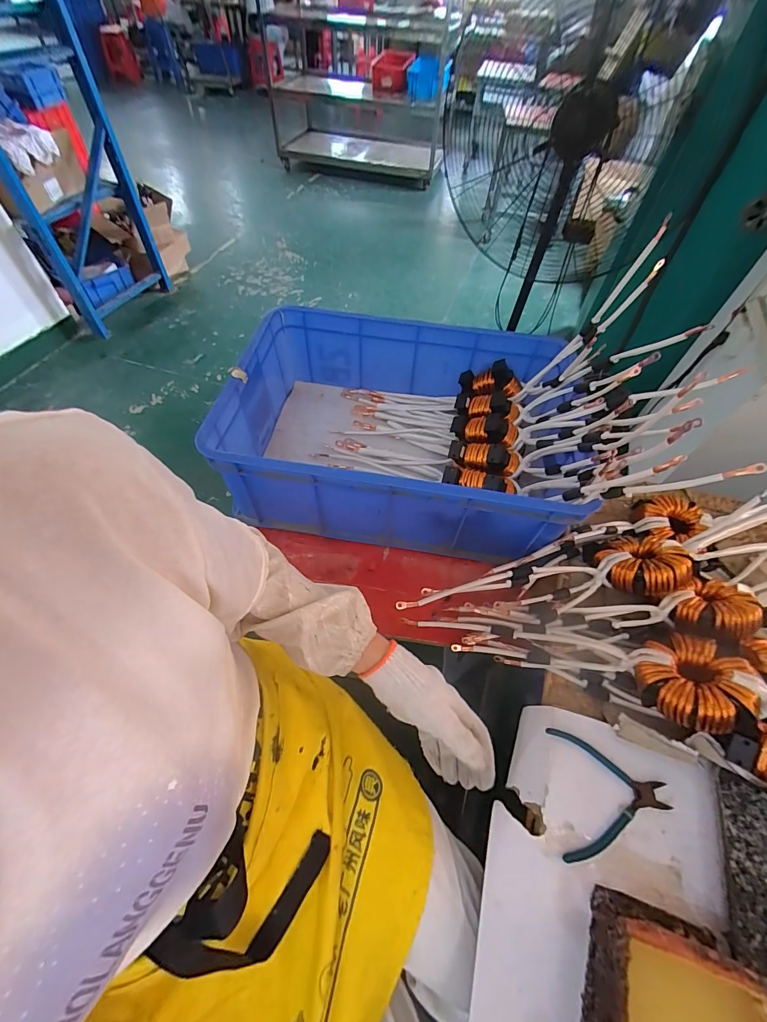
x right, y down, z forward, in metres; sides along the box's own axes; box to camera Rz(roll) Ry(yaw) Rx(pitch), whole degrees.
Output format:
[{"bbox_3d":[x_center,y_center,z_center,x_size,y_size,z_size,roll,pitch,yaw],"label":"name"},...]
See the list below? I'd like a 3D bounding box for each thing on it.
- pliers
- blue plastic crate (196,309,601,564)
[{"bbox_3d":[0.270,0.336,0.467,0.133,0.011,0.124,3,56,-1],"label":"pliers"},{"bbox_3d":[0.024,-0.160,0.753,0.592,0.190,0.417,9,57,3],"label":"blue plastic crate"}]

